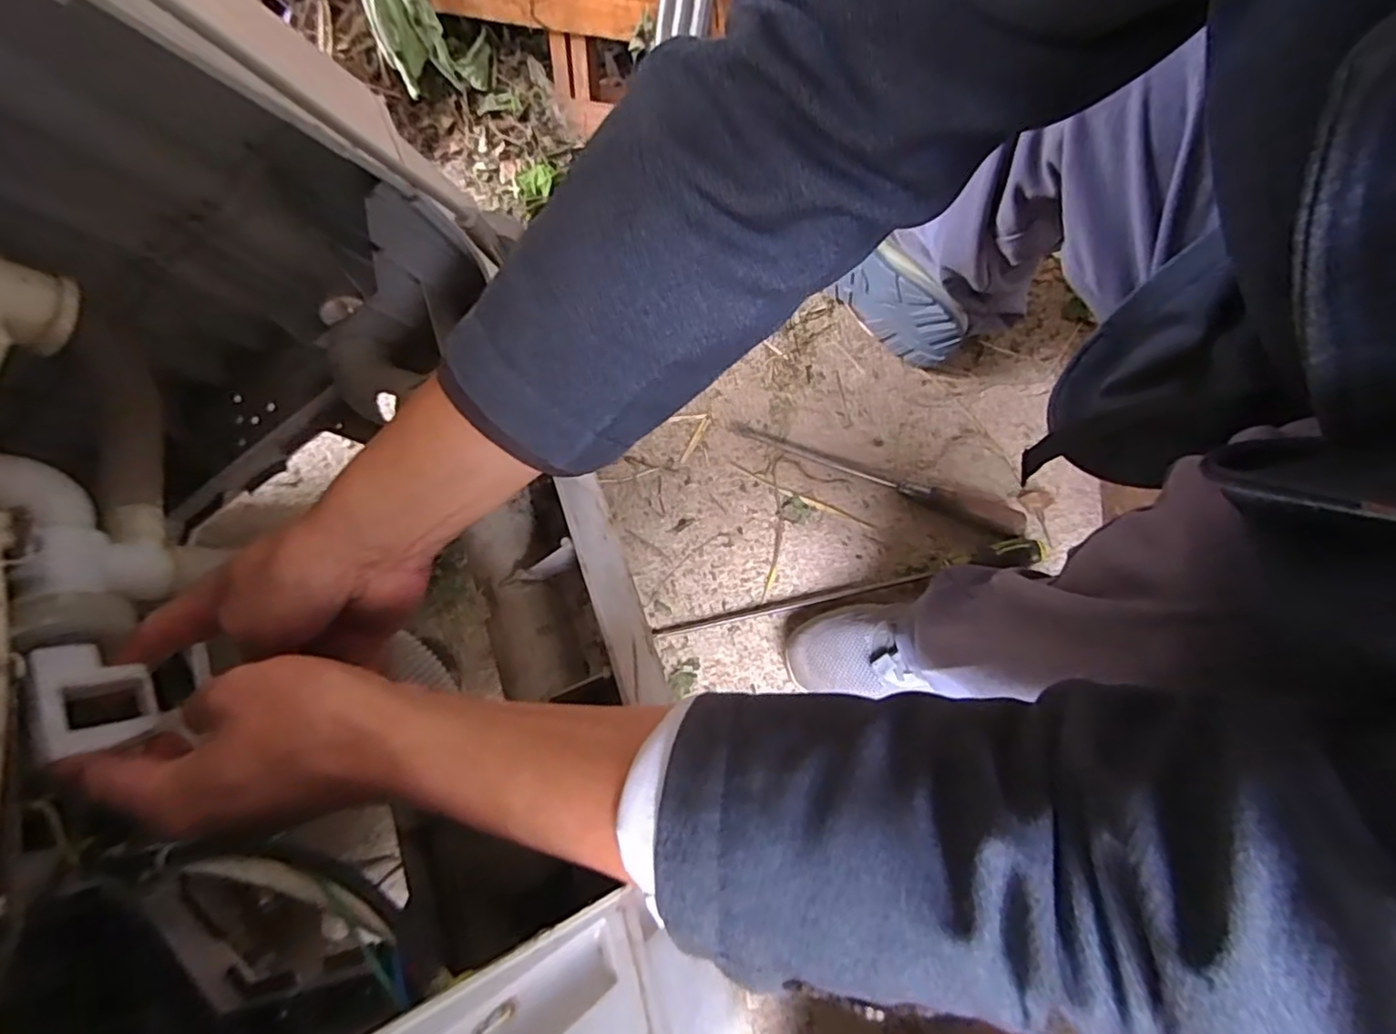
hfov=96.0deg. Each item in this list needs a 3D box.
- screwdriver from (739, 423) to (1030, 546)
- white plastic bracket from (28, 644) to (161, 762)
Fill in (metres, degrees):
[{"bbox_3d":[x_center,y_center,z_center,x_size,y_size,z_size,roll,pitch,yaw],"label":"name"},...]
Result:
[{"bbox_3d":[0.185,-0.046,0.659,0.305,0.030,0.042,26,72,9],"label":"screwdriver"},{"bbox_3d":[-0.282,0.085,0.293,0.018,0.040,0.052,-43,70,30],"label":"white plastic bracket"}]

